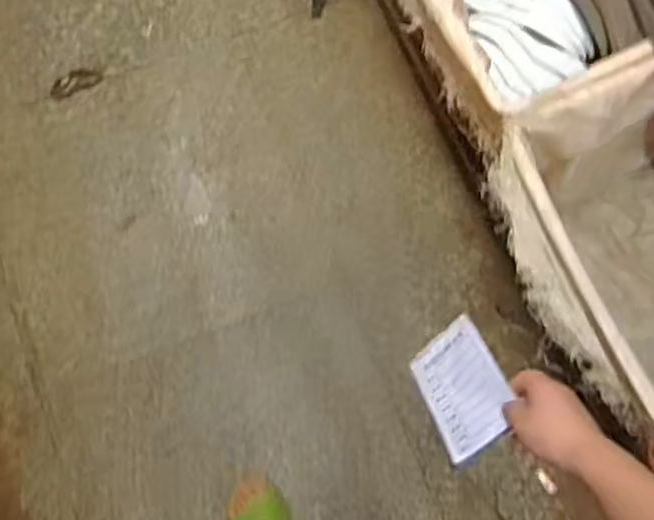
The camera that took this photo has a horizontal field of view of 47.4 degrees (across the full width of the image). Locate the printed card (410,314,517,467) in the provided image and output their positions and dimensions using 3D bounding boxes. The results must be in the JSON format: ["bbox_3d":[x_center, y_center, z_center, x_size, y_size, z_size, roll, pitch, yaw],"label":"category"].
[{"bbox_3d":[0.135,0.129,0.747,0.088,0.009,0.131,-43,45,22],"label":"printed card"}]

